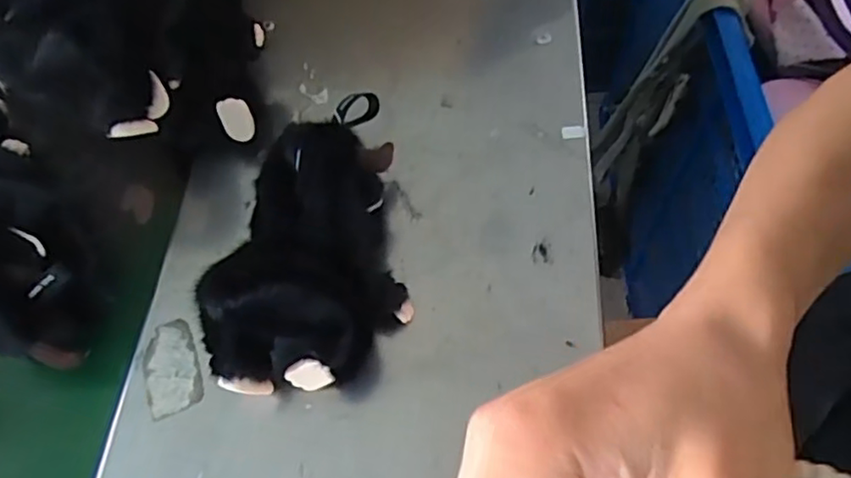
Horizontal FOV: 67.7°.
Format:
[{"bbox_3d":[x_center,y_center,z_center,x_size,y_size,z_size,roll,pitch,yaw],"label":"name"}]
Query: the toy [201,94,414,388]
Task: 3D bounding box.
[{"bbox_3d":[-0.061,-0.004,0.330,0.093,0.052,0.160,-8,60,-1],"label":"toy"}]

